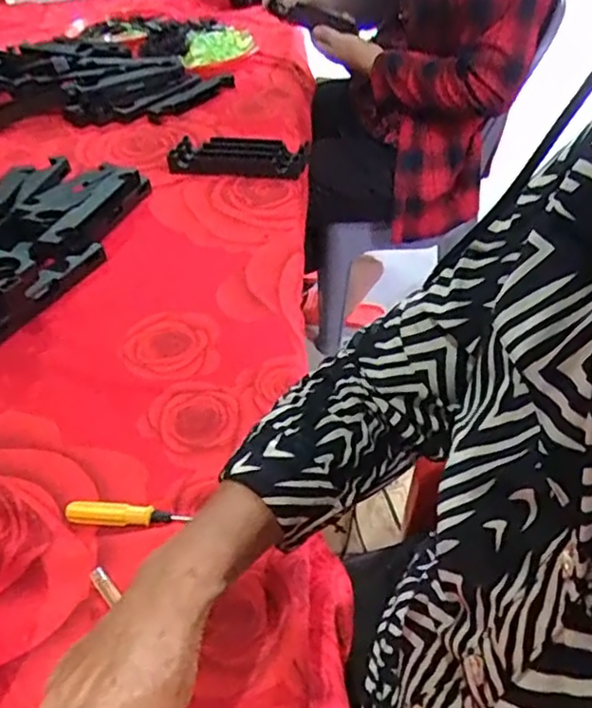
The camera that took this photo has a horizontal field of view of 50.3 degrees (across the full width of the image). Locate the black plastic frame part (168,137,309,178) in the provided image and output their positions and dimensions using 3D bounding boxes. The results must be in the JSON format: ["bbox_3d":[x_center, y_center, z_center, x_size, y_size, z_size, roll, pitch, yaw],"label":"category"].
[{"bbox_3d":[-0.083,-0.294,0.942,0.200,0.036,0.082,3,41,4],"label":"black plastic frame part"}]

